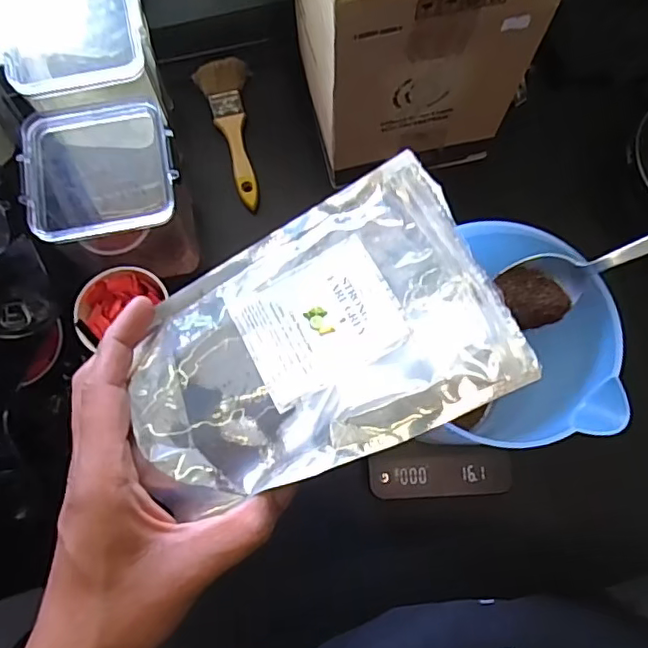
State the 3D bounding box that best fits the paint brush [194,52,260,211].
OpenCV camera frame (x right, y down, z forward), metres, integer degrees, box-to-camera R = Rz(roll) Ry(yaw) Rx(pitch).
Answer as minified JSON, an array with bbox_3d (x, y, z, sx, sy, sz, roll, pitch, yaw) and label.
[{"bbox_3d":[-0.095,-0.201,0.598,0.052,0.017,0.173,-12,75,-4],"label":"paint brush"}]

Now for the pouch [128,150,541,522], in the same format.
[{"bbox_3d":[-0.008,0.012,0.280,0.175,0.055,0.118,-25,77,-7],"label":"pouch"}]

